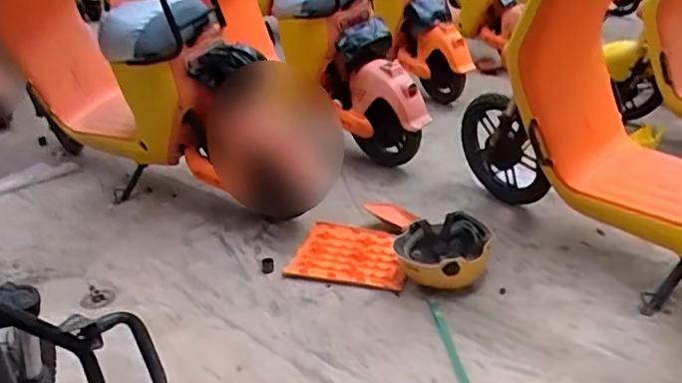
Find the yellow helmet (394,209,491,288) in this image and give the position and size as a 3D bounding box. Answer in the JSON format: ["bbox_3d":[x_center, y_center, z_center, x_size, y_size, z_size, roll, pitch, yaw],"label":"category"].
[{"bbox_3d":[0.265,0.151,1.563,0.242,0.148,0.202,1,25,7],"label":"yellow helmet"}]

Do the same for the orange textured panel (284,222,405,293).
[{"bbox_3d":[0.032,0.182,1.703,0.321,0.030,0.269,5,32,15],"label":"orange textured panel"}]

